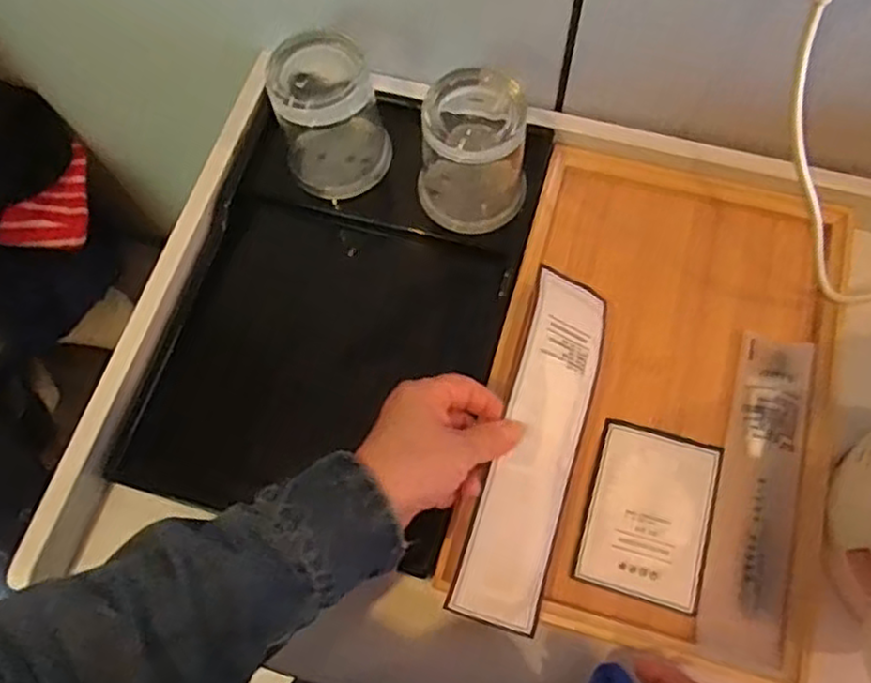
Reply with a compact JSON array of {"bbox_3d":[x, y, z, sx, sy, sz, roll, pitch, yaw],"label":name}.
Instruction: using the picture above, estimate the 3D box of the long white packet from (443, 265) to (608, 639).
[{"bbox_3d":[0.064,0.061,0.437,0.056,0.007,0.216,24,72,-17],"label":"long white packet"}]

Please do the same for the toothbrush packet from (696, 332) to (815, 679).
[{"bbox_3d":[0.205,0.095,0.454,0.047,0.013,0.207,14,69,8],"label":"toothbrush packet"}]

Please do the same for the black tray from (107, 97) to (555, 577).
[{"bbox_3d":[-0.066,-0.031,0.504,0.227,0.036,0.322,15,69,8],"label":"black tray"}]

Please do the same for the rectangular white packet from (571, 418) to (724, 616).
[{"bbox_3d":[0.137,0.109,0.458,0.076,0.008,0.106,15,69,8],"label":"rectangular white packet"}]

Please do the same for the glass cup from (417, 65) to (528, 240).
[{"bbox_3d":[0.026,-0.125,0.496,0.076,0.105,0.062,9,68,6],"label":"glass cup"}]

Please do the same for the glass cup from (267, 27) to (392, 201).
[{"bbox_3d":[-0.072,-0.154,0.503,0.074,0.101,0.061,-13,68,-4],"label":"glass cup"}]

